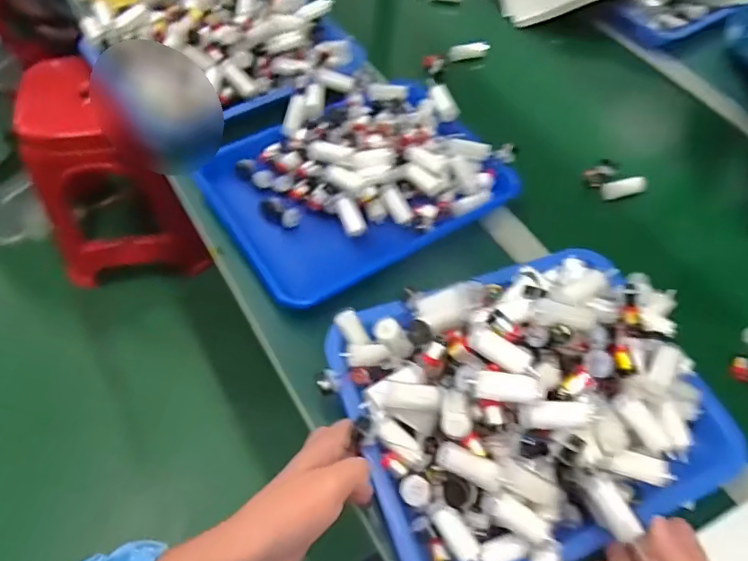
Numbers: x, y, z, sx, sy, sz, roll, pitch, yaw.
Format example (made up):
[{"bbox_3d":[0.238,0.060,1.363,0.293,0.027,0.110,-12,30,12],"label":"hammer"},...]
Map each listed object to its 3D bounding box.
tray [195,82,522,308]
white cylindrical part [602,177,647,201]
[{"bbox_3d":[-0.021,-0.133,0.641,0.330,0.079,0.268,-28,63,-20],"label":"tray"},{"bbox_3d":[0.318,-0.118,0.686,0.052,0.019,0.018,-12,56,12],"label":"white cylindrical part"}]

